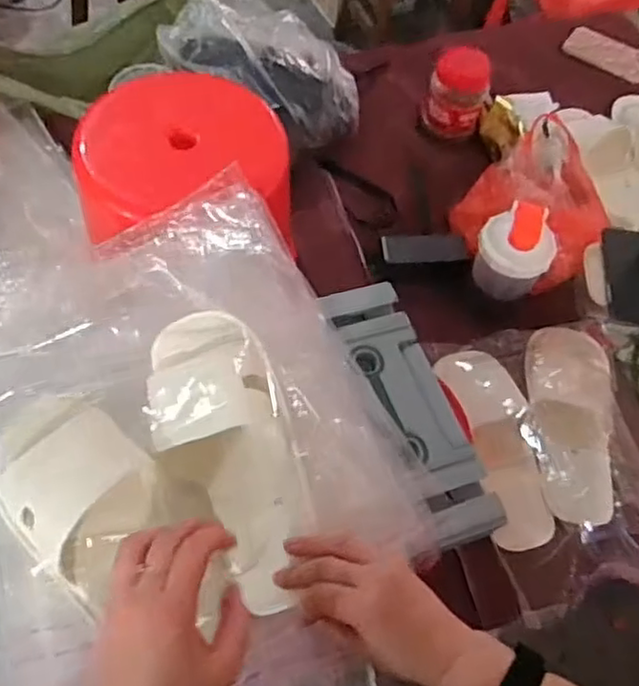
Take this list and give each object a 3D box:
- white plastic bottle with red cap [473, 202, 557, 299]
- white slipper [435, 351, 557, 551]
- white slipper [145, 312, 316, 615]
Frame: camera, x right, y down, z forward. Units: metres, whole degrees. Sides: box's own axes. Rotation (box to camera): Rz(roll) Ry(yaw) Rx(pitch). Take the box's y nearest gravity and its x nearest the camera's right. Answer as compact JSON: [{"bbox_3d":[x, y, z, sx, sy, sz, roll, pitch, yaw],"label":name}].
[{"bbox_3d":[0.259,-0.116,0.889,0.094,0.126,0.088,1,61,-3],"label":"white plastic bottle with red cap"},{"bbox_3d":[0.231,0.126,0.843,0.088,0.048,0.263,-11,62,-9],"label":"white slipper"},{"bbox_3d":[-0.082,0.090,0.587,0.116,0.060,0.267,-19,74,-13],"label":"white slipper"}]

